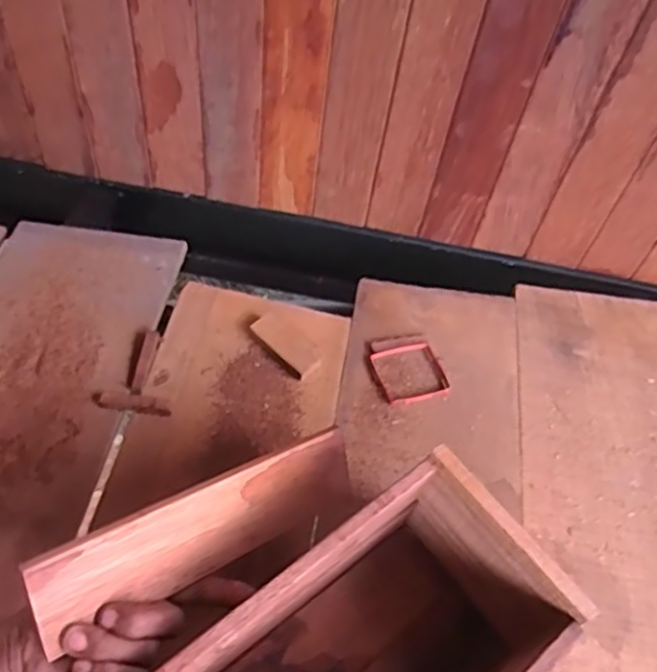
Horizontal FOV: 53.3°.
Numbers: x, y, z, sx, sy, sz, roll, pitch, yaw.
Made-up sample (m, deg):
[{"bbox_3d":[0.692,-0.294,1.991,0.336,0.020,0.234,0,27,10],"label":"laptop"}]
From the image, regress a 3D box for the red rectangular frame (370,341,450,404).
[{"bbox_3d":[0.088,0.039,0.701,0.073,0.006,0.067,-14,55,-15],"label":"red rectangular frame"}]

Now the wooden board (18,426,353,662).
[{"bbox_3d":[-0.083,0.138,0.478,0.256,0.065,0.007,-17,16,-39],"label":"wooden board"}]

